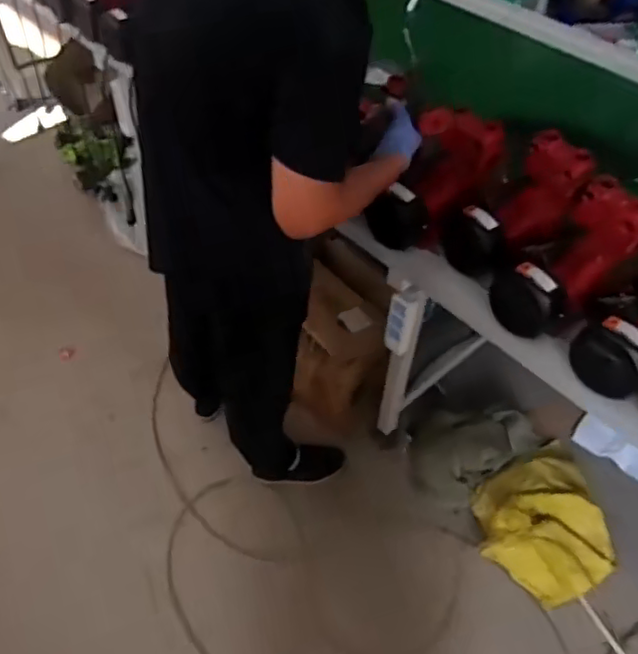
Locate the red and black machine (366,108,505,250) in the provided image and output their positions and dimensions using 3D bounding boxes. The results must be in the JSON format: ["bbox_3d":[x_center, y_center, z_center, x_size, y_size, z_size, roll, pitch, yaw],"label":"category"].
[{"bbox_3d":[0.233,-0.279,1.198,0.183,0.209,0.237,25,52,22],"label":"red and black machine"}]

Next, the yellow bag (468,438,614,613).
[{"bbox_3d":[0.566,0.489,1.564,0.296,0.108,0.369,-6,47,-5],"label":"yellow bag"}]

